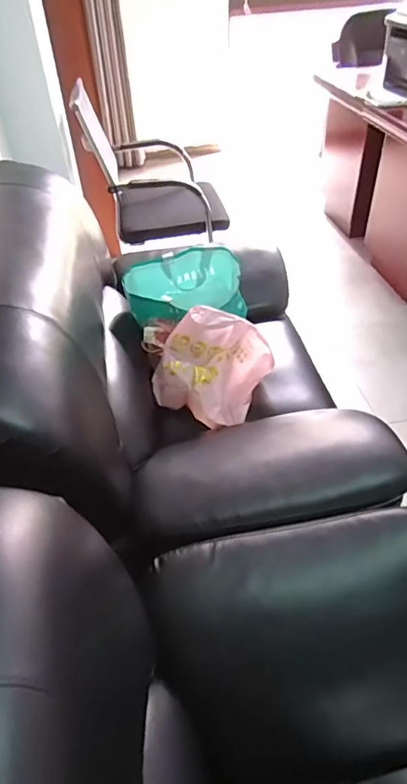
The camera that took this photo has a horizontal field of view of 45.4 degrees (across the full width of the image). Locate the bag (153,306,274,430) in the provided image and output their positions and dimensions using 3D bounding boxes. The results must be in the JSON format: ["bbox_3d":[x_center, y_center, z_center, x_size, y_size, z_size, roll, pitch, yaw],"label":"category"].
[{"bbox_3d":[0.023,-0.082,1.314,0.232,0.233,0.257,29,52,29],"label":"bag"}]

